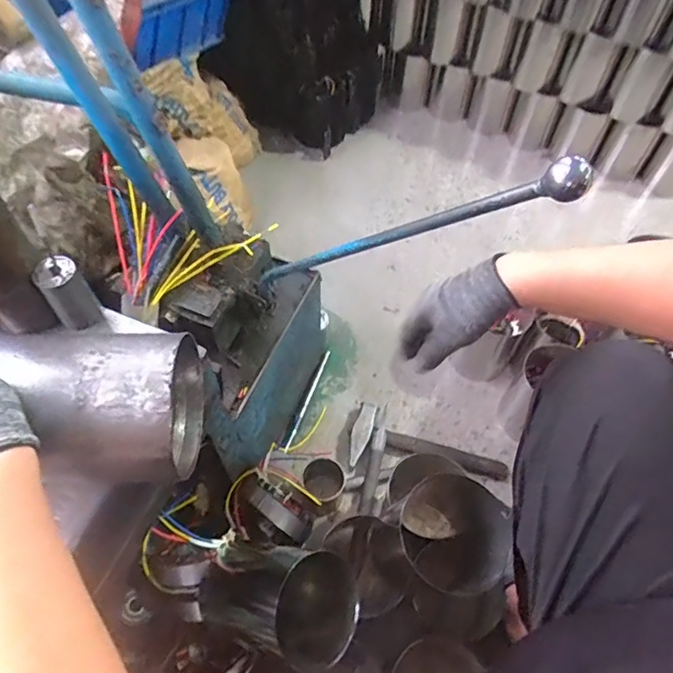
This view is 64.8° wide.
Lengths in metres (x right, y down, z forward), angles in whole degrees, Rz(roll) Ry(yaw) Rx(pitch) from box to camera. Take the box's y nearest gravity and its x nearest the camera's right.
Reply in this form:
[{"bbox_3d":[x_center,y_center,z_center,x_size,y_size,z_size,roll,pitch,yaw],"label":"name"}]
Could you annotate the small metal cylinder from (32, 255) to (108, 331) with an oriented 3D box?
[{"bbox_3d":[-0.262,-0.040,0.523,0.039,0.075,0.034,-31,62,-21],"label":"small metal cylinder"}]

